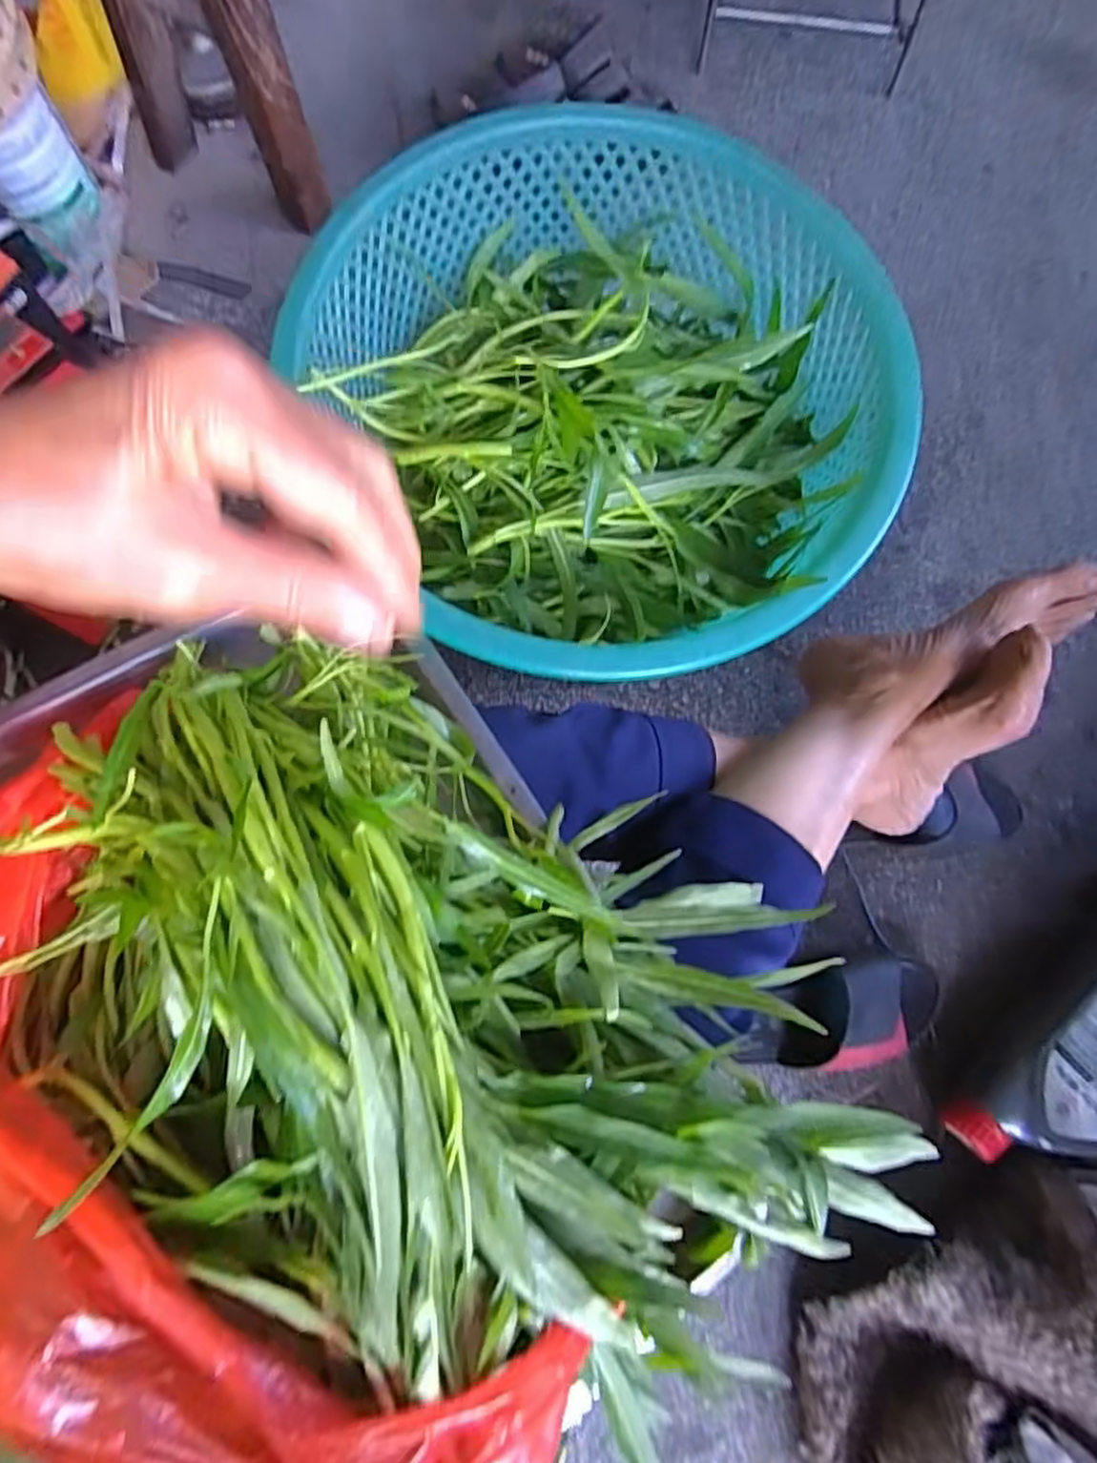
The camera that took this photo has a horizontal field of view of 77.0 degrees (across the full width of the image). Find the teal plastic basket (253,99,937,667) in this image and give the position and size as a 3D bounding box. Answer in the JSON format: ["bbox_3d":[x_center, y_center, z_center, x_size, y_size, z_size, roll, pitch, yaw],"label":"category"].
[{"bbox_3d":[0.033,-0.194,0.416,0.316,0.109,0.345,-32,79,-8],"label":"teal plastic basket"}]

